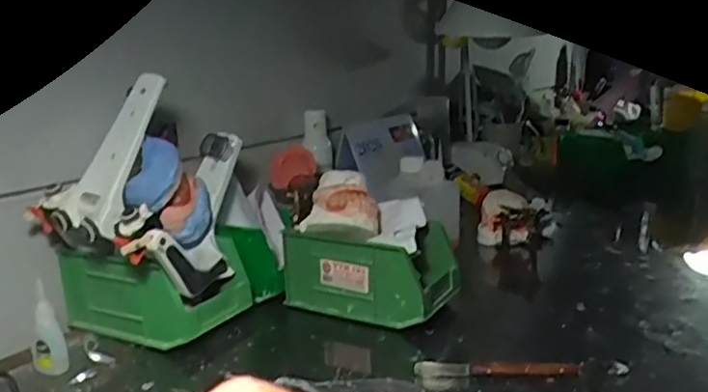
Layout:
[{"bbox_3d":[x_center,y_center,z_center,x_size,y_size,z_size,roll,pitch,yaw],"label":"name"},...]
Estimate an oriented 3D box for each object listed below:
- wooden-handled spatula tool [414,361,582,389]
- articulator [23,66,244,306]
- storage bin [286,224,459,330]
[{"bbox_3d":[0.120,0.146,0.526,0.132,0.013,0.023,-3,13,-3],"label":"wooden-handled spatula tool"},{"bbox_3d":[-0.212,-0.008,0.616,0.153,0.179,0.196,1,13,11],"label":"articulator"},{"bbox_3d":[0.021,0.079,0.683,0.170,0.082,0.100,6,15,30],"label":"storage bin"}]

